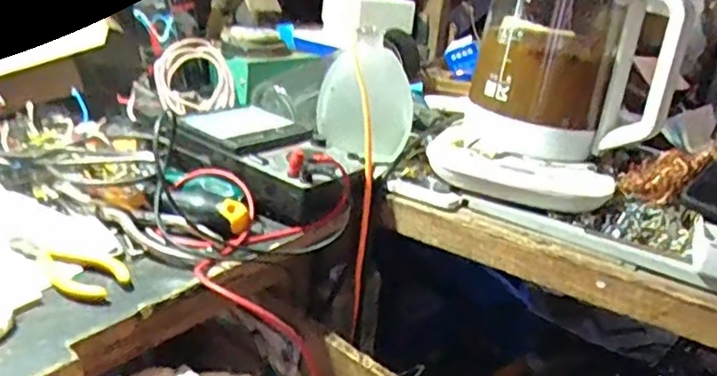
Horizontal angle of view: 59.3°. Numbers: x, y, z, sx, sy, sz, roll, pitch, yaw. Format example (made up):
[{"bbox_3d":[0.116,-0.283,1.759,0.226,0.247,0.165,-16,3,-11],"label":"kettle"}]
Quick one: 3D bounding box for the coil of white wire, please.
[{"bbox_3d":[-0.185,-0.124,0.702,0.085,0.081,0.020,-17,4,-31],"label":"coil of white wire"}]

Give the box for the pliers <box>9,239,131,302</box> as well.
[{"bbox_3d":[-0.201,0.050,0.433,0.098,0.010,0.037,21,26,30],"label":"pliers"}]

